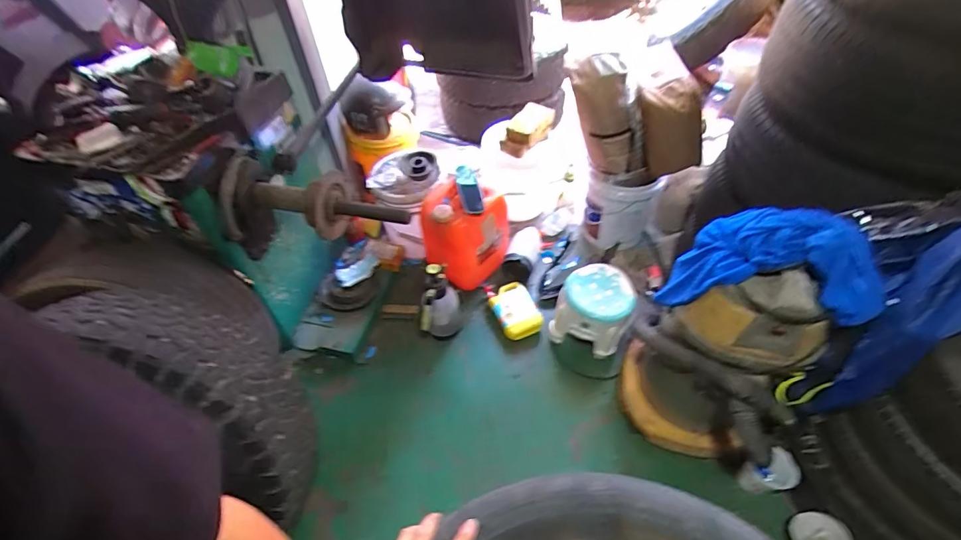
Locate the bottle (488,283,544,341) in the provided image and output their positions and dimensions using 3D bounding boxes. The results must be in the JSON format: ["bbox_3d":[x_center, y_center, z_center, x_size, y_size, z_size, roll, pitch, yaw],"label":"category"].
[{"bbox_3d":[0.136,0.160,1.764,0.152,0.113,0.228,-21,53,-14],"label":"bottle"}]

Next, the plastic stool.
[{"bbox_3d":[0.404,0.138,1.621,0.248,0.238,0.245,-1,51,2],"label":"plastic stool"}]

